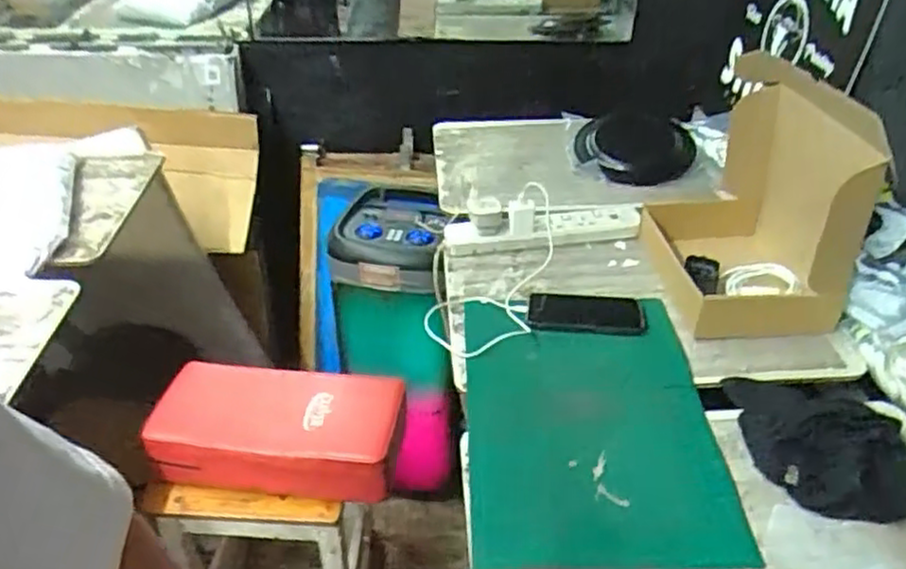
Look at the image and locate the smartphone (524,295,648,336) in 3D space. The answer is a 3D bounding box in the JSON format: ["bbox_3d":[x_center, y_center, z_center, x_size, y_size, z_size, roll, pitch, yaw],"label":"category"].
[{"bbox_3d":[0.194,0.041,1.047,0.164,0.011,0.094,1,36,3],"label":"smartphone"}]

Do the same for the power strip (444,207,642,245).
[{"bbox_3d":[0.156,-0.095,1.212,0.338,0.048,0.062,-6,36,-6],"label":"power strip"}]

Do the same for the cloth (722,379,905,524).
[{"bbox_3d":[0.437,0.175,0.830,0.188,0.051,0.200,4,37,7],"label":"cloth"}]

